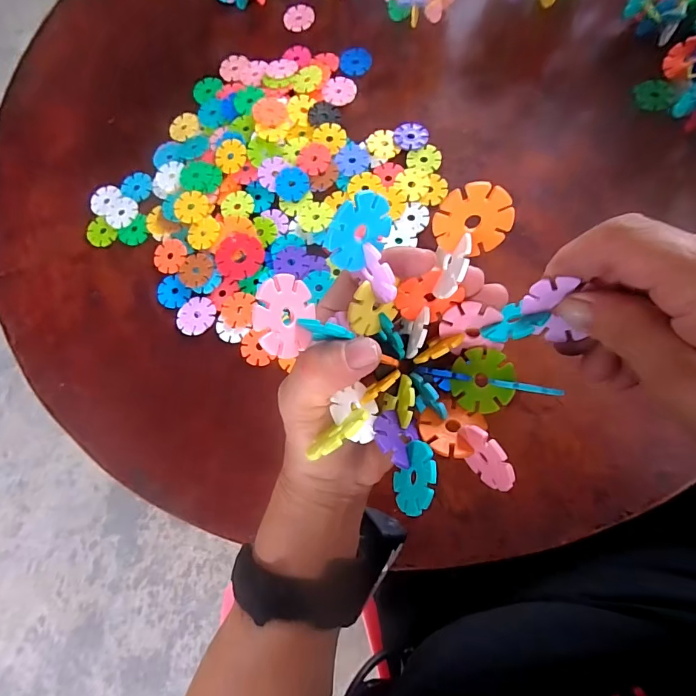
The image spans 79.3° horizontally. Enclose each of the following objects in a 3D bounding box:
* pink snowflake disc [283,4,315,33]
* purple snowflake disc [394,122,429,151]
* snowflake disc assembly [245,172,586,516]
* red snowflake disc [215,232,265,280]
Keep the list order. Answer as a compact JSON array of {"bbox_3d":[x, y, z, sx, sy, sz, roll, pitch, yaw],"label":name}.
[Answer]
[{"bbox_3d":[-0.052,-0.353,0.448,0.032,0.004,0.034,-2,76,7],"label":"pink snowflake disc"},{"bbox_3d":[0.059,-0.197,0.391,0.032,0.004,0.030,-2,76,7],"label":"purple snowflake disc"},{"bbox_3d":[0.036,-0.001,0.184,0.116,0.066,0.116,-41,80,-7],"label":"snowflake disc assembly"},{"bbox_3d":[-0.096,-0.083,0.376,0.042,0.004,0.044,-2,76,7],"label":"red snowflake disc"}]

